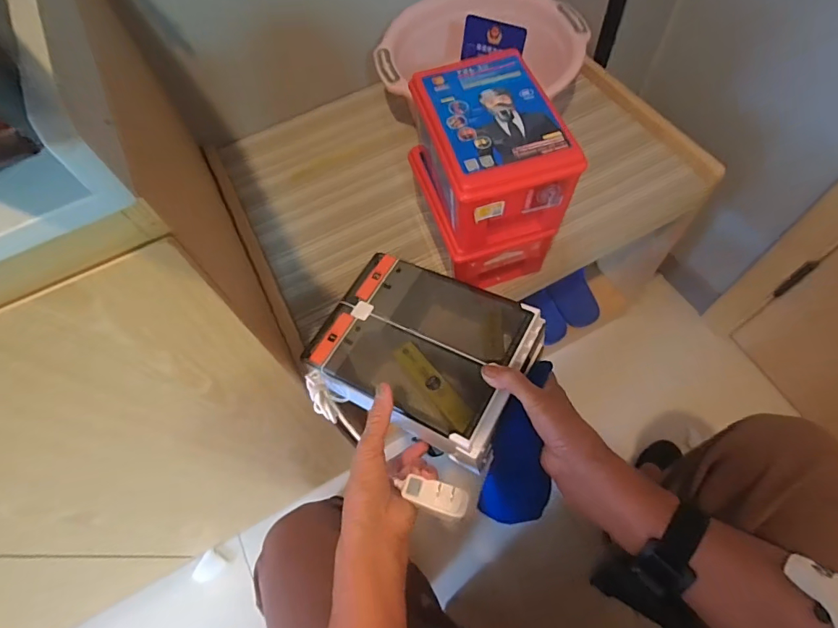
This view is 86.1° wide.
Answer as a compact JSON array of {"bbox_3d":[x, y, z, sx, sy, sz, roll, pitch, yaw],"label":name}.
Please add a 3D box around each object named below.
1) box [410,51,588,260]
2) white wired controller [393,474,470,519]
[{"bbox_3d":[0.081,-0.189,0.528,0.132,0.117,0.191,-17,62,-4],"label":"box"},{"bbox_3d":[0.014,0.164,0.404,0.060,0.013,0.026,12,66,19],"label":"white wired controller"}]

